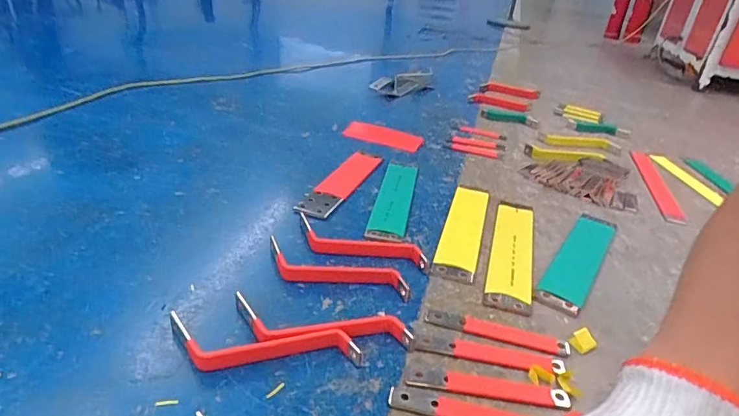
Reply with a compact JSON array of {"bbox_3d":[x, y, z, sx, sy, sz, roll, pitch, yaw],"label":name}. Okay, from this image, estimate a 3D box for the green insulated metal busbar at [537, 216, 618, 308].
[{"bbox_3d":[0.439,0.091,0.962,0.080,0.010,0.362,24,33,26],"label":"green insulated metal busbar"}]

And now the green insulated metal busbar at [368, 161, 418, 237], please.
[{"bbox_3d":[0.064,-0.034,1.111,0.082,0.006,0.330,11,30,6],"label":"green insulated metal busbar"}]

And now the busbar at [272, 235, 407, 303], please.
[{"bbox_3d":[-0.063,0.110,0.811,0.269,0.034,0.089,14,30,12],"label":"busbar"}]

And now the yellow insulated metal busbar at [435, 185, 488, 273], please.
[{"bbox_3d":[0.212,0.030,1.021,0.078,0.022,0.354,14,30,12],"label":"yellow insulated metal busbar"}]

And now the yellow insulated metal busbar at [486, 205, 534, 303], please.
[{"bbox_3d":[0.295,0.074,0.960,0.082,0.011,0.348,14,30,12],"label":"yellow insulated metal busbar"}]

